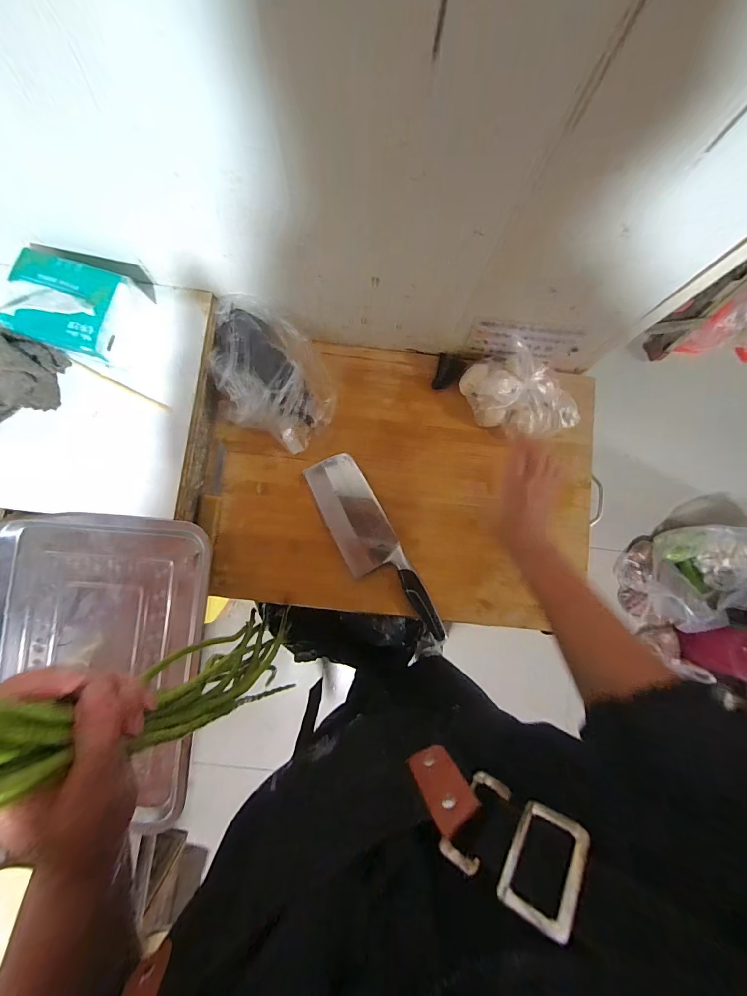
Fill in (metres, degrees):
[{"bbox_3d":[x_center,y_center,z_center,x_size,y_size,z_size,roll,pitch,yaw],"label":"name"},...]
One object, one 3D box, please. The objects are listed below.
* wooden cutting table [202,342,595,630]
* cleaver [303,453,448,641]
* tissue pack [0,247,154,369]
[{"bbox_3d":[0.045,-0.025,0.547,0.540,0.025,0.376,6,85,-1],"label":"wooden cutting table"},{"bbox_3d":[-0.003,0.071,0.530,0.080,0.019,0.283,-28,87,-4],"label":"cleaver"},{"bbox_3d":[-0.338,-0.216,0.434,0.110,0.087,0.096,19,85,0],"label":"tissue pack"}]

